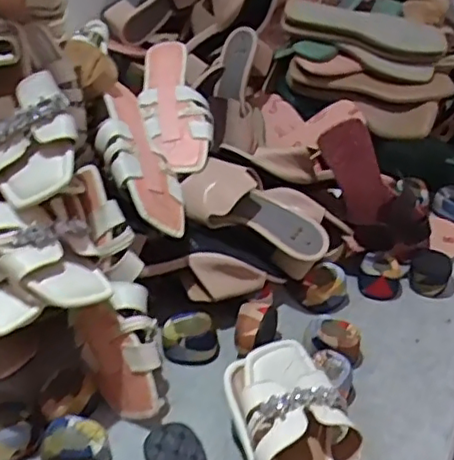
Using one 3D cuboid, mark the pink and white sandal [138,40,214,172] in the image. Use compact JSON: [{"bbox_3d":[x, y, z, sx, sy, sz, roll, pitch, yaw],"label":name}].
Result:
[{"bbox_3d":[-0.068,-0.160,0.797,0.083,0.044,0.201,-7,63,-13],"label":"pink and white sandal"}]

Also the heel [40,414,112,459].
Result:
[{"bbox_3d":[-0.139,0.201,0.570,0.060,0.034,0.047,11,37,12],"label":"heel"}]

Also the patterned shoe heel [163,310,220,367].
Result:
[{"bbox_3d":[-0.041,0.120,0.693,0.061,0.045,0.048,-1,36,-5],"label":"patterned shoe heel"}]

